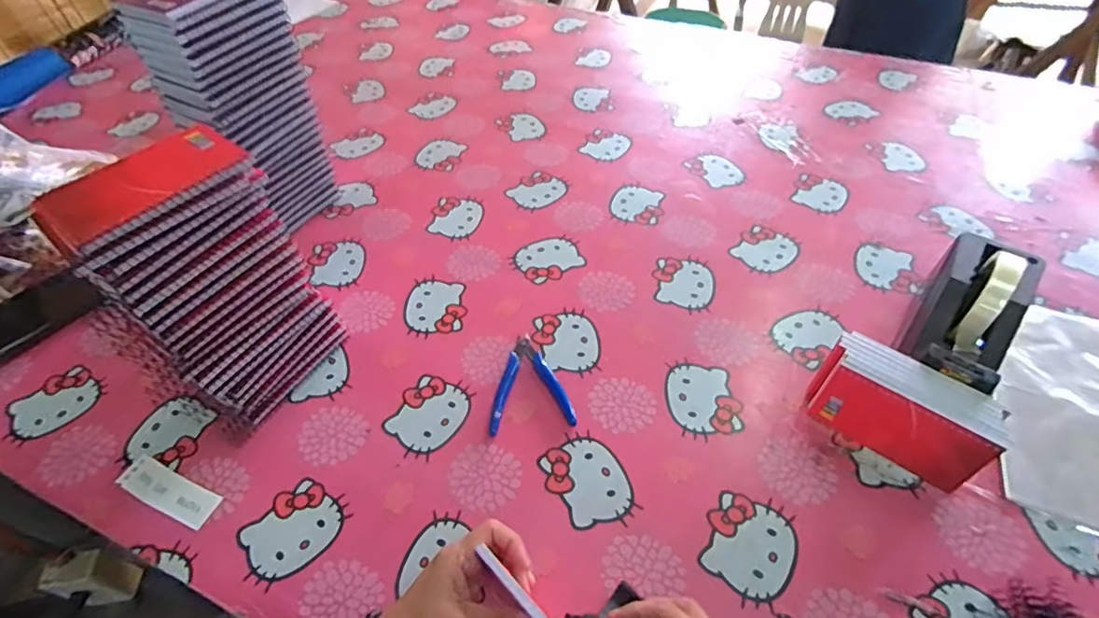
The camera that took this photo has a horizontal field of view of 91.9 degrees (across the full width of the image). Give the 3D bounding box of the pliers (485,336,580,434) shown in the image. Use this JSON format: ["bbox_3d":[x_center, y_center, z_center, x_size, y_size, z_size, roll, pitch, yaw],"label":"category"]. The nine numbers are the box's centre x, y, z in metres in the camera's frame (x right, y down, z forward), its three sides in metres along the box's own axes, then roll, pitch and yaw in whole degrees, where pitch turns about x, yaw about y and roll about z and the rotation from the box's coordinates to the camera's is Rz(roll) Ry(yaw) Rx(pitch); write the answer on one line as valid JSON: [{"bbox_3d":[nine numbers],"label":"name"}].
[{"bbox_3d":[-0.025,0.075,0.555,0.085,0.009,0.109,-9,50,-5],"label":"pliers"}]

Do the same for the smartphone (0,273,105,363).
[{"bbox_3d":[-0.603,0.010,0.617,0.080,0.013,0.137,34,59,27],"label":"smartphone"}]

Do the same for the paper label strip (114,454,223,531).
[{"bbox_3d":[-0.357,0.170,0.497,0.108,0.004,0.032,18,53,16],"label":"paper label strip"}]

